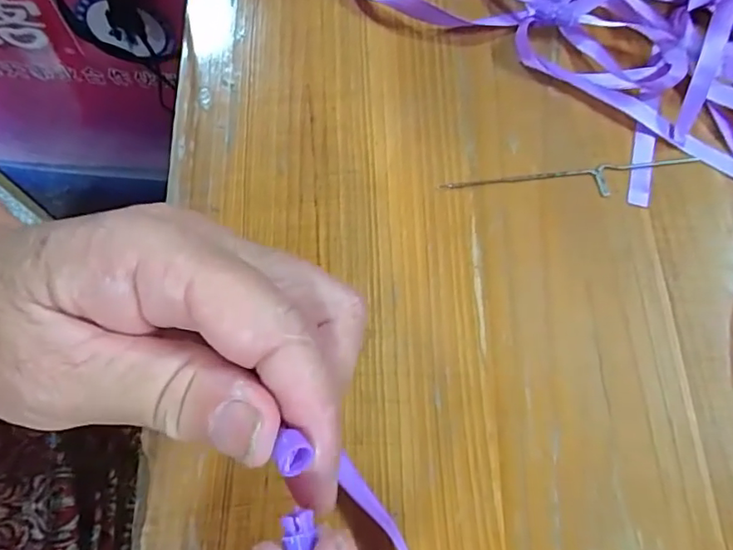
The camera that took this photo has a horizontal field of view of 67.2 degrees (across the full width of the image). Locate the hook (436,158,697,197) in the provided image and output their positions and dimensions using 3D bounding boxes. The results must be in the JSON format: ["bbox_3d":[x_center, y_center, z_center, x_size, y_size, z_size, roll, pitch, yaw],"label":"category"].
[{"bbox_3d":[0.098,-0.043,0.261,0.126,0.007,0.015,-7,71,-6],"label":"hook"}]

